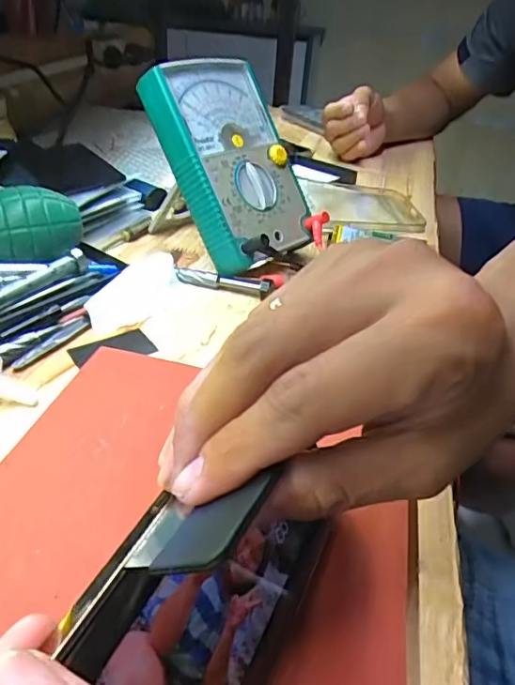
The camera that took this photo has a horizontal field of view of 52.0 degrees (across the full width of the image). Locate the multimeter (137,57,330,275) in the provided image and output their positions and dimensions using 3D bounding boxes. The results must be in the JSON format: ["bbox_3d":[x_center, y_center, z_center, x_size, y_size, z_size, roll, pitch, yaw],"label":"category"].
[{"bbox_3d":[-0.015,-0.149,0.435,0.110,0.164,0.045,-25,6,-32],"label":"multimeter"}]

